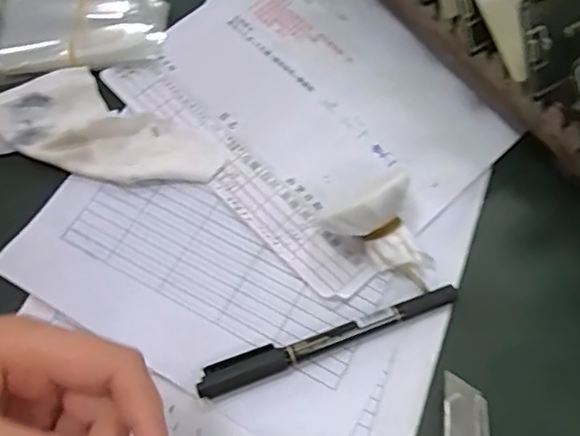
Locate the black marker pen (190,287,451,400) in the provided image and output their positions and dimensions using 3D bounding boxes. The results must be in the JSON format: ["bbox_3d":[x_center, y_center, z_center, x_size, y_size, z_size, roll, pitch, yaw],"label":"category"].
[{"bbox_3d":[0.020,0.059,0.303,0.137,0.009,0.015,-20,66,-8],"label":"black marker pen"}]

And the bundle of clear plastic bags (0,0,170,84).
[{"bbox_3d":[-0.142,-0.128,0.393,0.116,0.018,0.070,-4,65,0],"label":"bundle of clear plastic bags"}]

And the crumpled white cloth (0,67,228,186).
[{"bbox_3d":[-0.115,-0.056,0.359,0.153,0.018,0.065,14,66,8],"label":"crumpled white cloth"}]

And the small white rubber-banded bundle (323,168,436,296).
[{"bbox_3d":[0.048,0.008,0.304,0.049,0.048,0.056,-27,67,-10],"label":"small white rubber-banded bundle"}]

